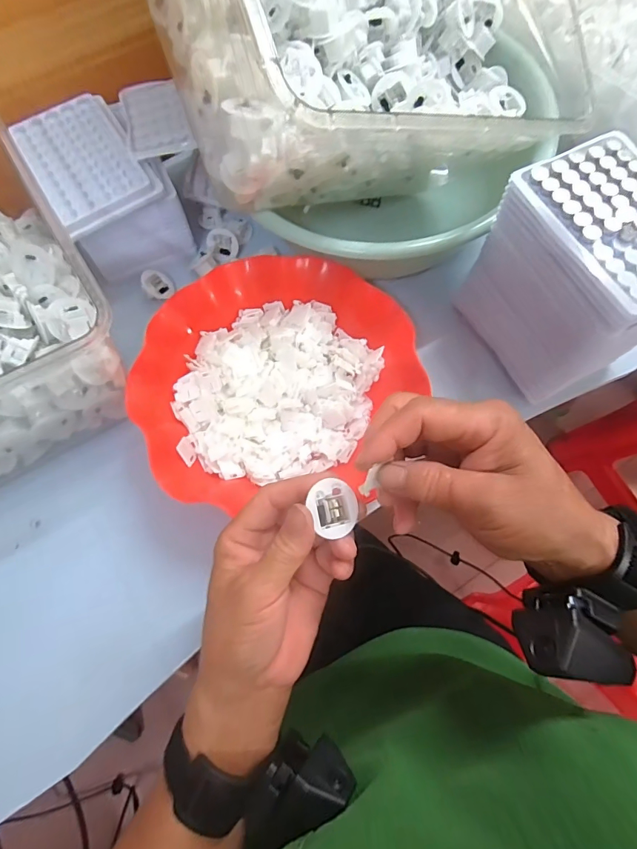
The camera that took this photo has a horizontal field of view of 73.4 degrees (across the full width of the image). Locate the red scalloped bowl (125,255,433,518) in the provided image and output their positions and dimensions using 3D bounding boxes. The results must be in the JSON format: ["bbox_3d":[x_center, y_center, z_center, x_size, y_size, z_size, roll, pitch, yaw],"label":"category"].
[{"bbox_3d":[-0.030,-0.037,0.363,0.215,0.066,0.198,0,71,0],"label":"red scalloped bowl"}]

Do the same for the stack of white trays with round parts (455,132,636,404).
[{"bbox_3d":[0.201,-0.110,0.337,0.098,0.128,0.138,-25,73,-8],"label":"stack of white trays with round parts"}]

